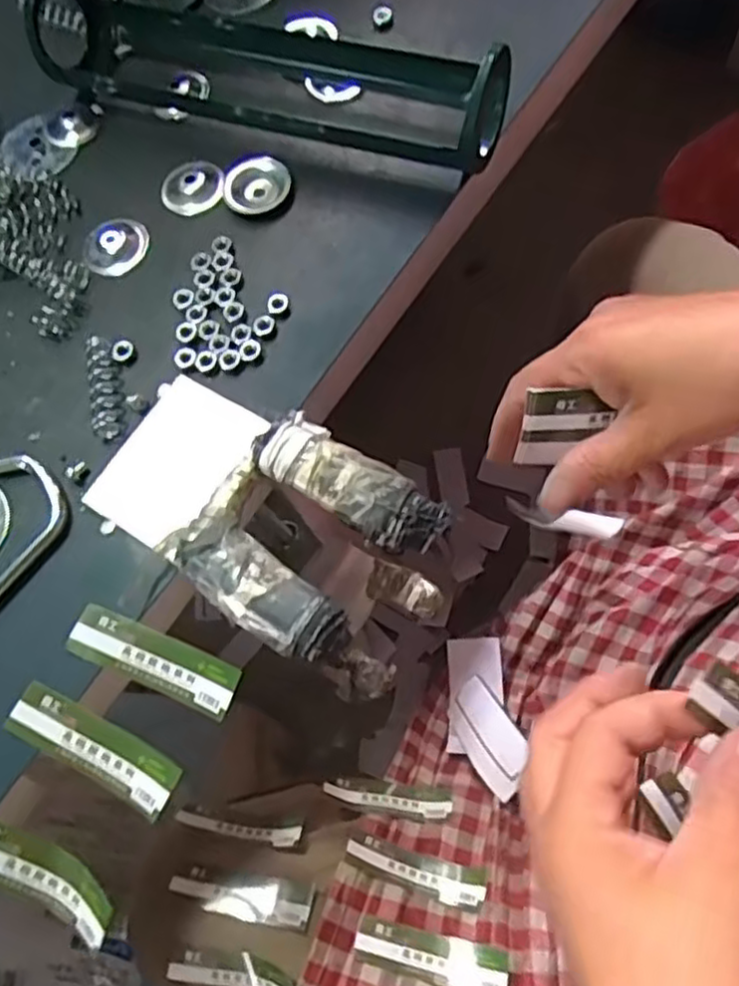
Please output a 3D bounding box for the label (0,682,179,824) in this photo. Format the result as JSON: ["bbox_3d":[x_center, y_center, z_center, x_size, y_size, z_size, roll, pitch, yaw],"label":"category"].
[{"bbox_3d":[-0.106,0.097,0.273,0.073,0.008,0.021,24,75,16],"label":"label"}]

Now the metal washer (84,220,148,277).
[{"bbox_3d":[-0.128,-0.126,0.358,0.032,0.005,0.032,-3,69,7],"label":"metal washer"}]

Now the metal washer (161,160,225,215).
[{"bbox_3d":[-0.091,-0.158,0.368,0.033,0.008,0.035,-3,69,7],"label":"metal washer"}]

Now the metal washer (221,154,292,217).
[{"bbox_3d":[-0.057,-0.155,0.358,0.033,0.010,0.029,-9,68,5],"label":"metal washer"}]

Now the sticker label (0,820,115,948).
[{"bbox_3d":[-0.125,0.141,0.266,0.070,0.011,0.019,20,73,15],"label":"sticker label"}]

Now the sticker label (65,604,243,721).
[{"bbox_3d":[-0.086,0.066,0.282,0.073,0.009,0.021,19,73,15],"label":"sticker label"}]

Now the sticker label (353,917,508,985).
[{"bbox_3d":[0.030,0.224,0.347,0.072,0.005,0.020,10,49,16],"label":"sticker label"}]

